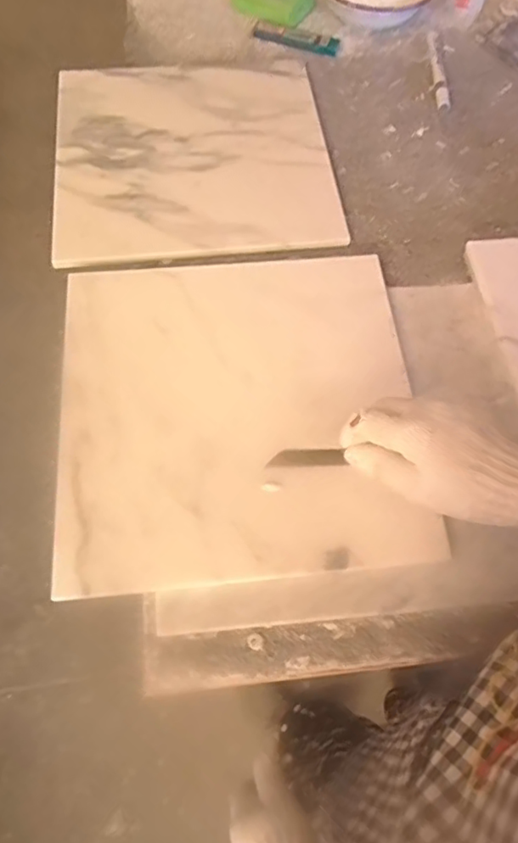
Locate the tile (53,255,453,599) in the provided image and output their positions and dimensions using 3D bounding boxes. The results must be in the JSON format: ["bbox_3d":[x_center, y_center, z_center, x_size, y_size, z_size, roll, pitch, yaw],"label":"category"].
[{"bbox_3d":[-0.016,-0.016,0.486,0.293,0.013,0.298,-5,65,-3],"label":"tile"}]

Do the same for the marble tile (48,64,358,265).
[{"bbox_3d":[-0.074,-0.305,0.631,0.297,0.014,0.302,-7,66,-4],"label":"marble tile"}]

